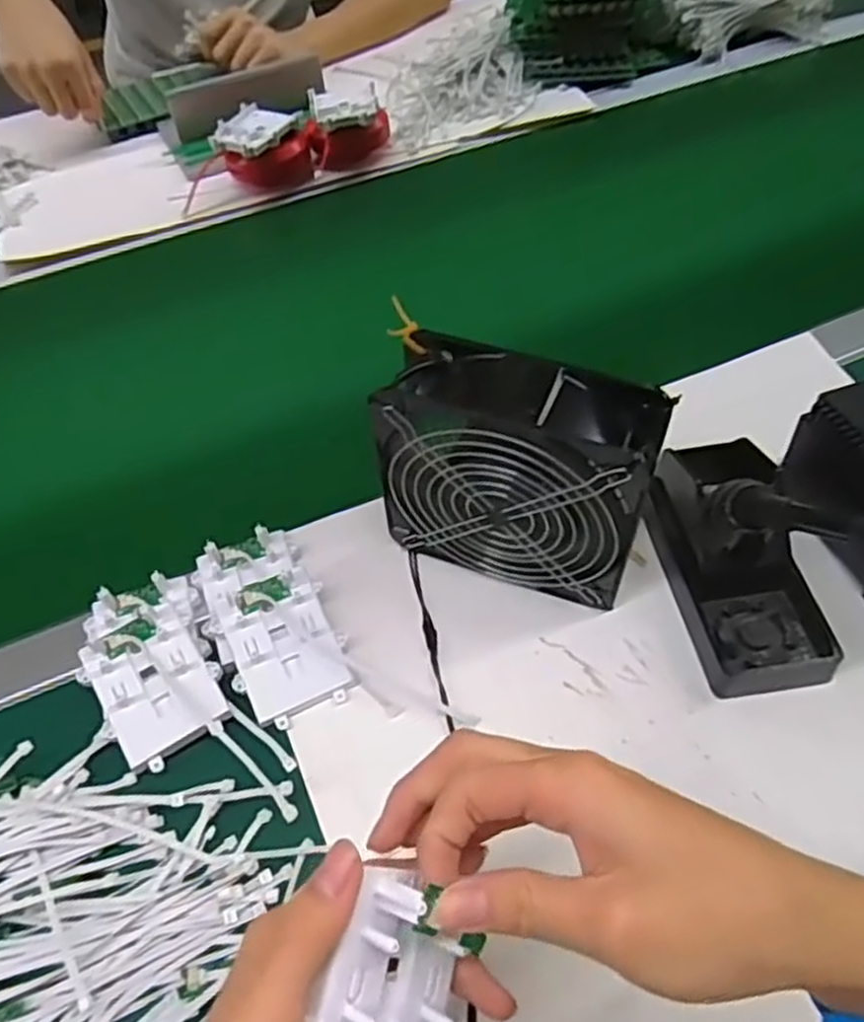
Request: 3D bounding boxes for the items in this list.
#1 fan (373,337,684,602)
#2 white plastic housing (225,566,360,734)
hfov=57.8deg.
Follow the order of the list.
[{"bbox_3d":[0.048,-0.018,0.465,0.153,0.148,0.066,15,56,14],"label":"fan"},{"bbox_3d":[-0.090,0.082,0.476,0.062,0.018,0.085,-21,72,-14],"label":"white plastic housing"}]

